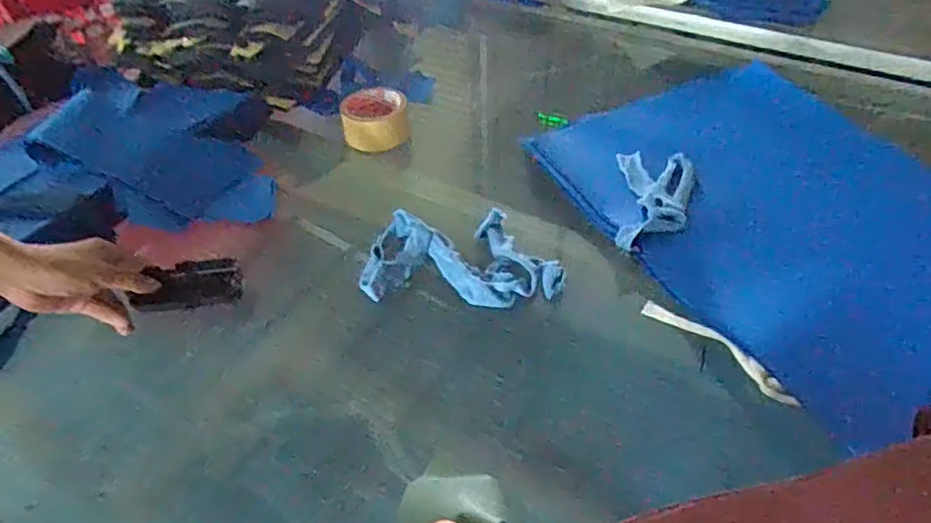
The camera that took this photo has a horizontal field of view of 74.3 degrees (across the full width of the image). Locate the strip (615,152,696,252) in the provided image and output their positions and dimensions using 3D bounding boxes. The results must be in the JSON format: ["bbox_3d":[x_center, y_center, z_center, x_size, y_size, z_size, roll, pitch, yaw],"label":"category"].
[{"bbox_3d":[0.221,-0.071,0.713,0.090,0.039,0.170,5,45,9],"label":"strip"}]

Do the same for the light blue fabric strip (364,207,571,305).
[{"bbox_3d":[-0.001,-0.010,0.680,0.211,0.022,0.124,2,44,5],"label":"light blue fabric strip"}]

